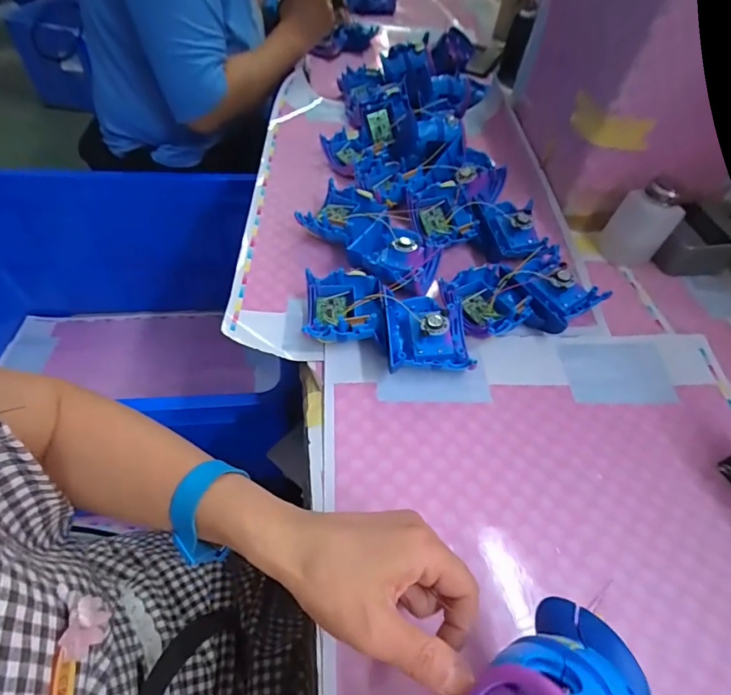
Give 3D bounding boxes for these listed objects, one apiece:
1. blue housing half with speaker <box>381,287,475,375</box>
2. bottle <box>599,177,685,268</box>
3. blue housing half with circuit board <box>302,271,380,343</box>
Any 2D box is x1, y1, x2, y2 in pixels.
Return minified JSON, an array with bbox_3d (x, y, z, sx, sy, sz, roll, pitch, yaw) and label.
[{"bbox_3d":[0.060,-0.014,0.420,0.085,0.044,0.099,0,52,-6],"label":"blue housing half with speaker"},{"bbox_3d":[0.341,-0.154,0.529,0.060,0.097,0.051,2,52,-5],"label":"bottle"},{"bbox_3d":[-0.023,-0.038,0.431,0.072,0.041,0.080,2,52,-5],"label":"blue housing half with circuit board"}]

